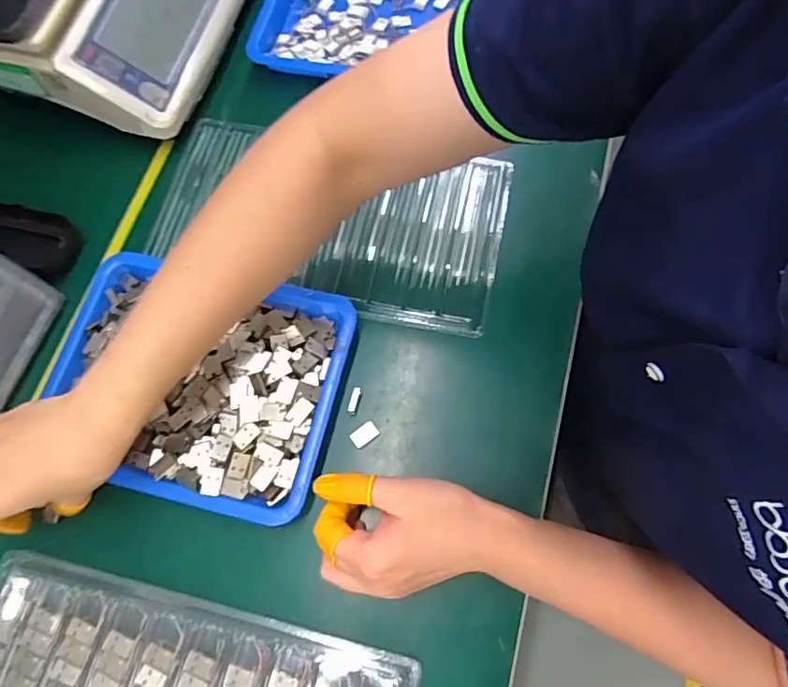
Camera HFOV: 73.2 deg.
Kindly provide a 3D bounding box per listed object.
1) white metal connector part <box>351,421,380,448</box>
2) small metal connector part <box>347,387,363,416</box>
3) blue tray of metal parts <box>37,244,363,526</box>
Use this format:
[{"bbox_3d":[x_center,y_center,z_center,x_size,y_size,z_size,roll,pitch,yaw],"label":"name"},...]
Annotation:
[{"bbox_3d":[-0.022,0.067,0.392,0.020,0.004,0.013,-37,75,-11],"label":"white metal connector part"},{"bbox_3d":[-0.030,0.044,0.402,0.008,0.007,0.022,17,73,7],"label":"small metal connector part"},{"bbox_3d":[-0.155,0.024,0.399,0.226,0.029,0.170,13,72,5],"label":"blue tray of metal parts"}]

